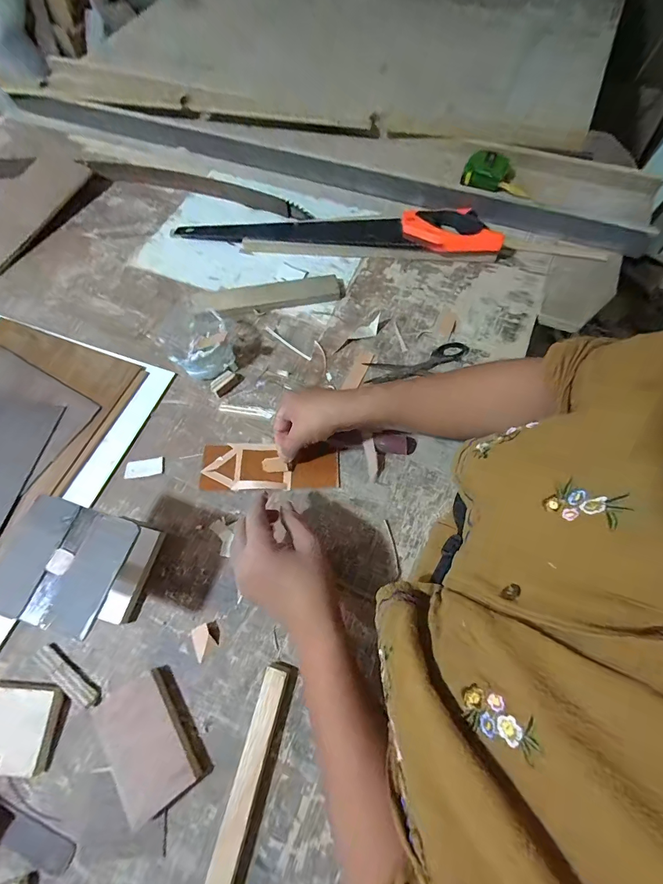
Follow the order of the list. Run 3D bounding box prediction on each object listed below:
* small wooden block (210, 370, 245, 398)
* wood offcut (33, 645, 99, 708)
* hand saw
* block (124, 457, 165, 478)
[{"bbox_3d":[-0.147,-0.085,0.506,0.020,0.020,0.047,41,74,17],"label":"small wooden block"},{"bbox_3d":[-0.275,0.240,0.370,0.087,0.010,0.019,27,70,12],"label":"wood offcut"},{"bbox_3d":[0.002,-0.381,0.609,0.536,0.048,0.115,9,67,5],"label":"hand saw"},{"bbox_3d":[-0.243,0.033,0.466,0.049,0.004,0.023,-10,67,-2],"label":"block"}]

